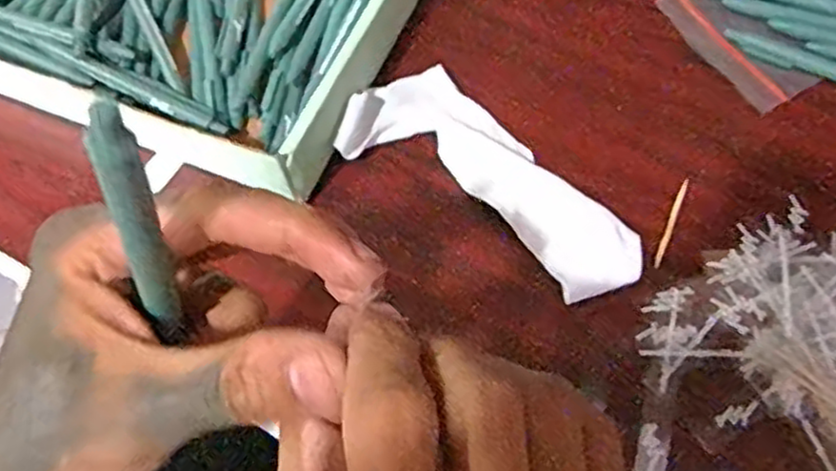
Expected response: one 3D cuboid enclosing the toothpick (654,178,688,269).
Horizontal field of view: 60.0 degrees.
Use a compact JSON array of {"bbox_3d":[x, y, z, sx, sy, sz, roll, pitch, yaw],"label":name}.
[{"bbox_3d":[0.143,-0.008,0.407,0.004,0.004,0.060,22,69,11],"label":"toothpick"}]

